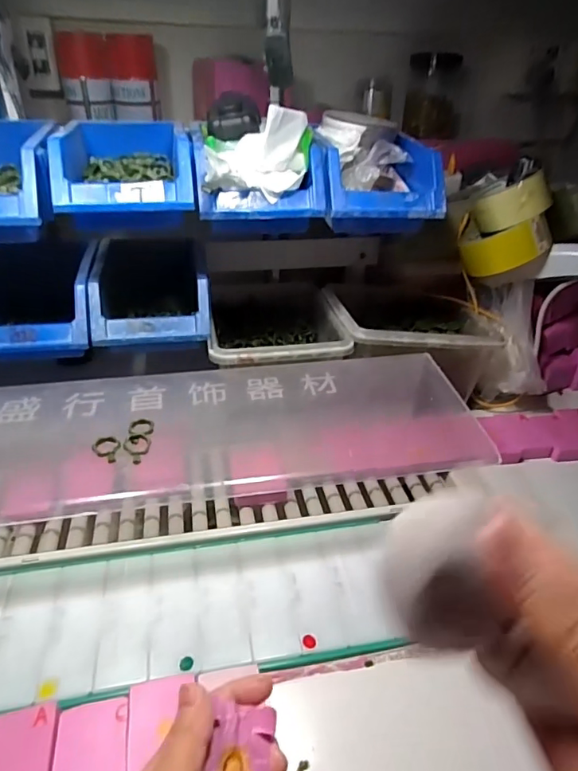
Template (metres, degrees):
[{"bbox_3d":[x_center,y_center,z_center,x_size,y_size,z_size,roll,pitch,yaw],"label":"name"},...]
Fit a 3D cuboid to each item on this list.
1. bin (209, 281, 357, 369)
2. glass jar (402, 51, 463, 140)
[{"bbox_3d":[-0.023,-0.069,0.623,0.156,0.050,0.195,-5,33,-10],"label":"bin"},{"bbox_3d":[0.240,-0.476,0.825,0.092,0.116,0.094,10,34,12],"label":"glass jar"}]

